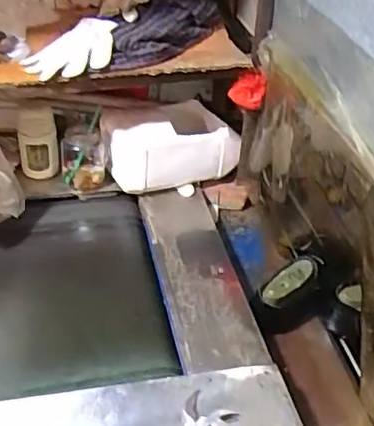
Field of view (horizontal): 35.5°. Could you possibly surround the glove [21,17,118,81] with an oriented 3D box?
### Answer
[{"bbox_3d":[-0.198,-0.279,1.029,0.174,0.052,0.080,-25,42,0],"label":"glove"}]

